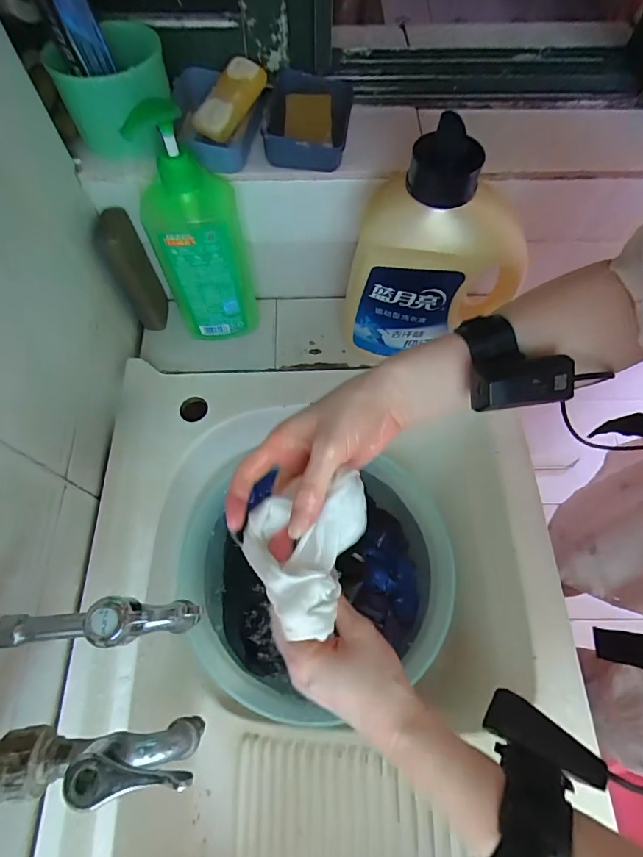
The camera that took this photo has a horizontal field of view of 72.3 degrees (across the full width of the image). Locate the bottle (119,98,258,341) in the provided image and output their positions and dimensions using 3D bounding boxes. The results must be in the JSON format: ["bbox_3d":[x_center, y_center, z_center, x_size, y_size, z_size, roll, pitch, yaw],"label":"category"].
[{"bbox_3d":[-0.128,-0.199,0.467,0.097,0.250,0.066,-16,66,-8],"label":"bottle"}]

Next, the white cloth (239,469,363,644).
[{"bbox_3d":[-0.017,0.080,0.311,0.081,0.036,0.107,18,66,7],"label":"white cloth"}]

